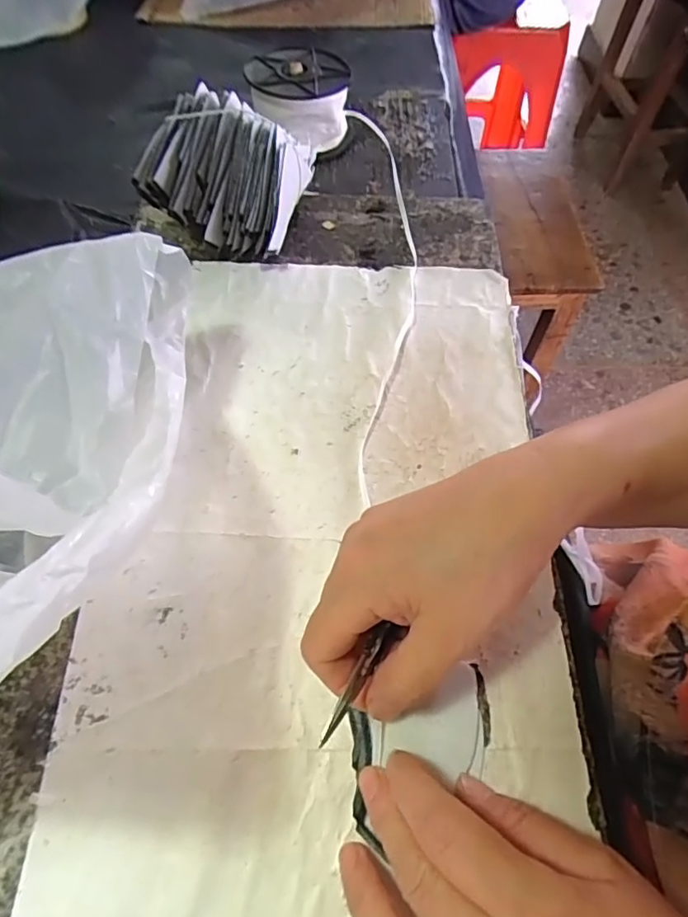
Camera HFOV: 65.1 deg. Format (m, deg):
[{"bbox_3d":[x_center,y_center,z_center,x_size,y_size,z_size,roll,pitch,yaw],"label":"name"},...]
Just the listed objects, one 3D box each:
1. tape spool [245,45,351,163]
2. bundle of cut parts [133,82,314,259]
[{"bbox_3d":[-0.039,-0.318,0.486,0.085,0.062,0.079,1,60,-2],"label":"tape spool"},{"bbox_3d":[-0.086,-0.213,0.410,0.109,0.080,0.095,17,61,7],"label":"bundle of cut parts"}]

